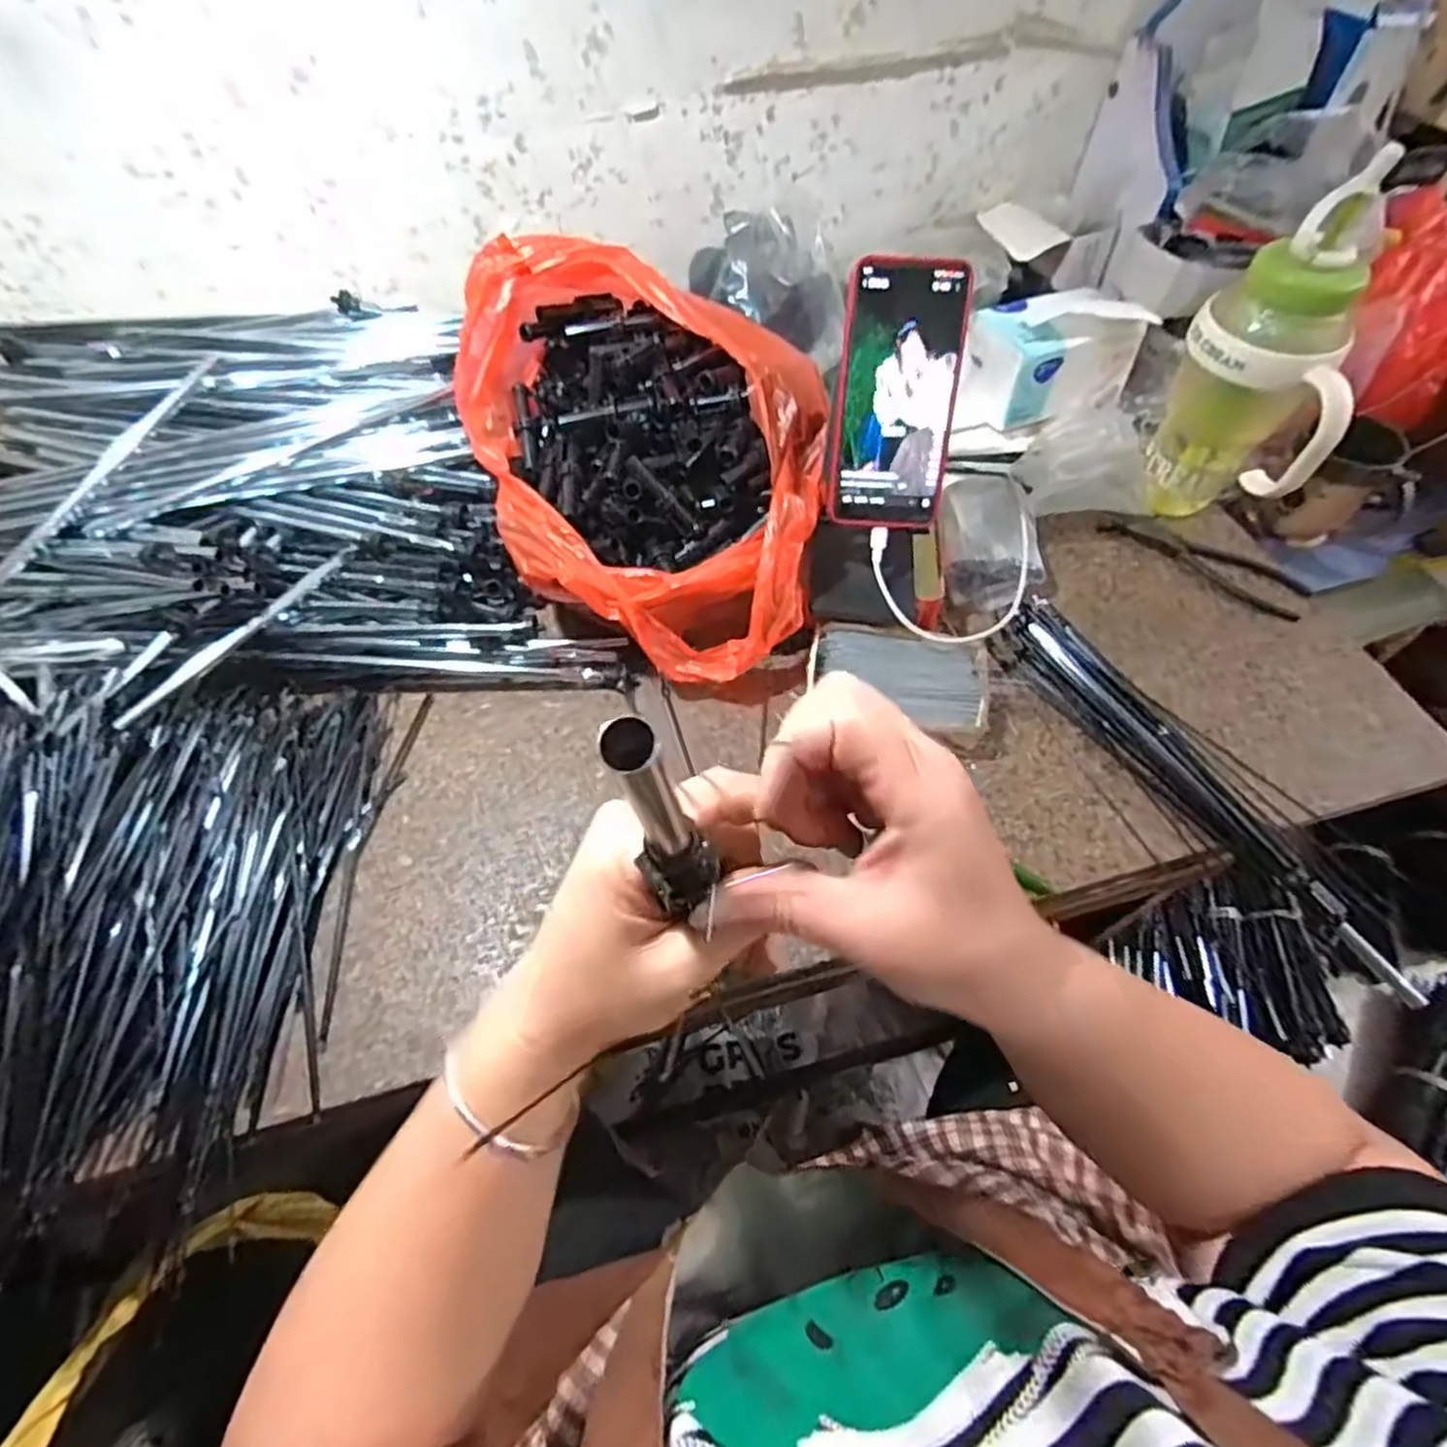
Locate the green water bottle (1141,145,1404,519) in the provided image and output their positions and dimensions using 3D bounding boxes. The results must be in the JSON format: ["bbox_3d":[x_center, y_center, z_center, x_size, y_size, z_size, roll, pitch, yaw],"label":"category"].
[{"bbox_3d":[0.425,-0.269,0.570,0.126,0.248,0.095,28,61,20],"label":"green water bottle"}]

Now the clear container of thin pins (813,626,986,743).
[{"bbox_3d":[0.131,-0.026,0.541,0.127,0.041,0.084,5,56,6],"label":"clear container of thin pins"}]

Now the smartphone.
[{"bbox_3d":[0.118,-0.218,0.484,0.082,0.161,0.008,3,24,1],"label":"smartphone"}]

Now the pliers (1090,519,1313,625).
[{"bbox_3d":[0.419,-0.140,0.631,0.171,0.017,0.052,27,61,20],"label":"pliers"}]

